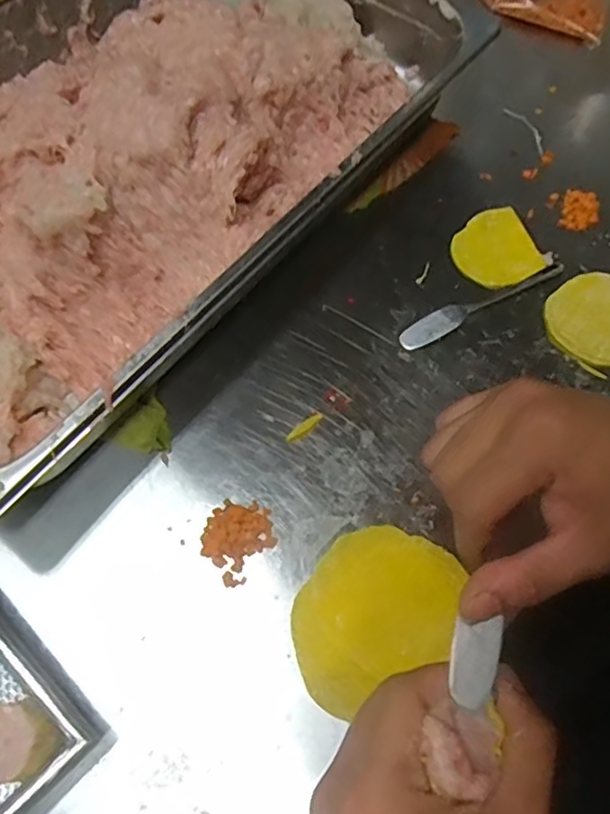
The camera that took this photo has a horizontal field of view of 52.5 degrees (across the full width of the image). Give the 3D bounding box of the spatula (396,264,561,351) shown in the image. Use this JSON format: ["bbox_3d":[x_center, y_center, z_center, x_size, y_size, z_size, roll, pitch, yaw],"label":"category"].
[{"bbox_3d":[0.131,-0.078,0.446,0.140,0.010,0.018,-27,70,-12],"label":"spatula"}]

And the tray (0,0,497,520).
[{"bbox_3d":[-0.131,-0.194,0.442,0.316,0.093,0.511,37,71,13],"label":"tray"}]

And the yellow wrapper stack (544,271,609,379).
[{"bbox_3d":[0.211,-0.063,0.443,0.078,0.005,0.069,-39,73,-16],"label":"yellow wrapper stack"}]

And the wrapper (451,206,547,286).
[{"bbox_3d":[0.142,-0.120,0.465,0.059,0.007,0.061,-22,69,-11],"label":"wrapper"}]

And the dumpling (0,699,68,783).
[{"bbox_3d":[-0.148,0.172,0.321,0.045,0.026,0.035,-8,67,-5],"label":"dumpling"}]

